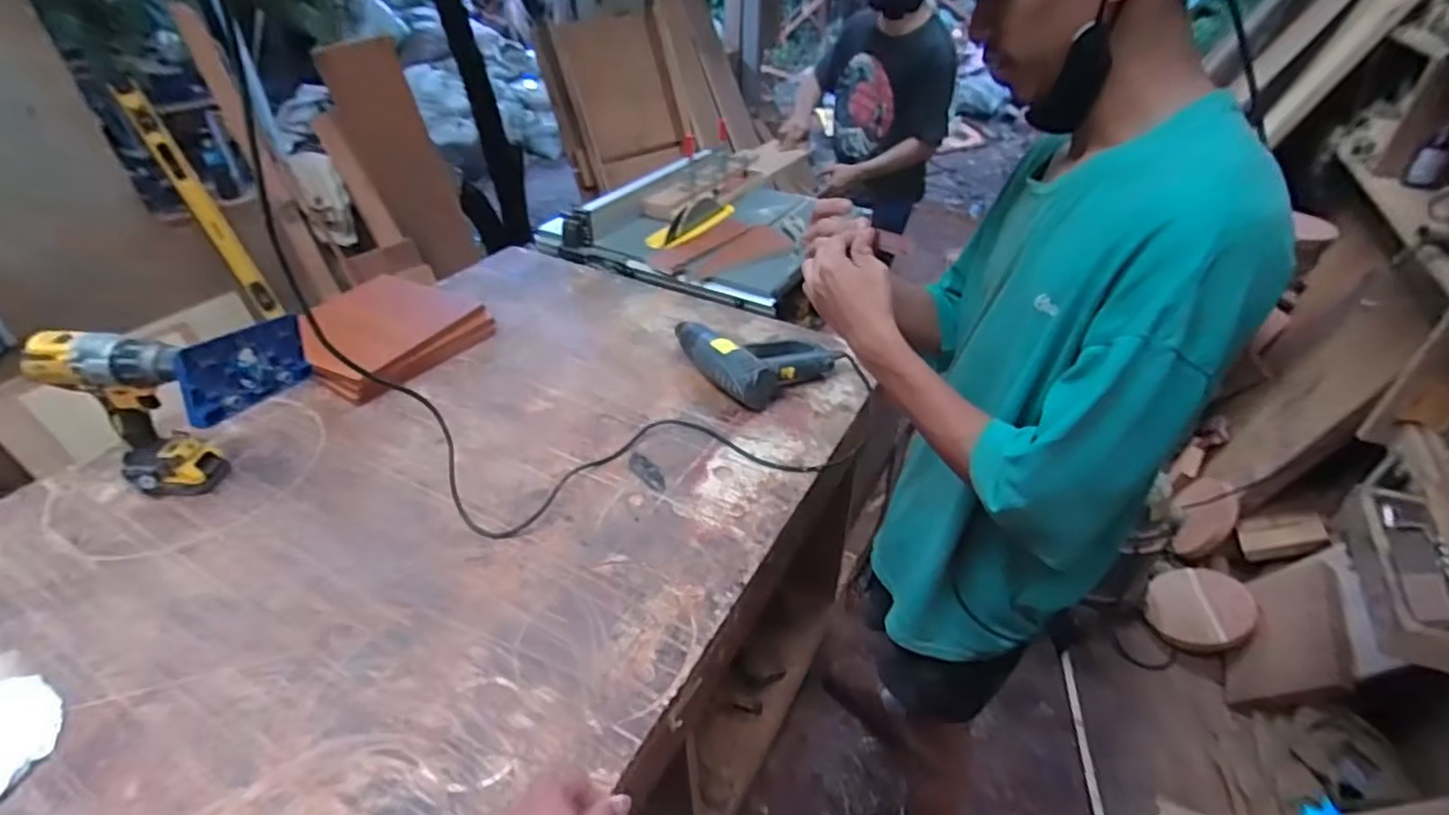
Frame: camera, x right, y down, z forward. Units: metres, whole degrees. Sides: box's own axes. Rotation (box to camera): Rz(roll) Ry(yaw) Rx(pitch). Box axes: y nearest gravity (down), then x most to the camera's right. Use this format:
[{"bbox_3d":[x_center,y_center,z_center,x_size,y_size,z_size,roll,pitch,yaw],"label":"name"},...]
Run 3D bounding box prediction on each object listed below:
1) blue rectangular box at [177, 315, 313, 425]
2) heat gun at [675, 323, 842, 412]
[{"bbox_3d":[-0.602,-0.056,0.815,0.024,0.090,0.219,3,23,-1],"label":"blue rectangular box"},{"bbox_3d":[0.048,-0.106,1.163,0.218,0.081,0.262,-22,43,-26],"label":"heat gun"}]

